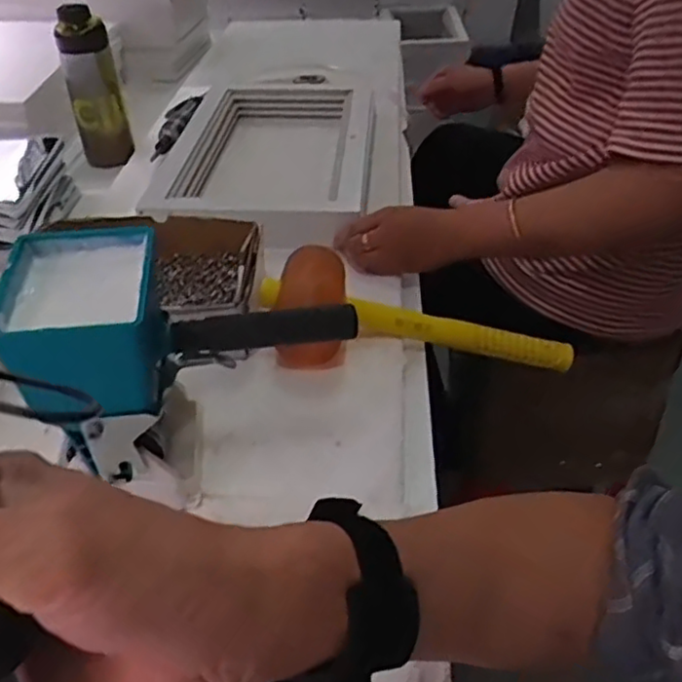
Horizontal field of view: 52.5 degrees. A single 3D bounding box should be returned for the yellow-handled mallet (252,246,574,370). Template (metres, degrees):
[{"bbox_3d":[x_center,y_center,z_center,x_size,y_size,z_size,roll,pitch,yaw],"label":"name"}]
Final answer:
[{"bbox_3d":[0.074,-0.005,0.675,0.316,0.067,0.128,14,37,-13],"label":"yellow-handled mallet"}]

